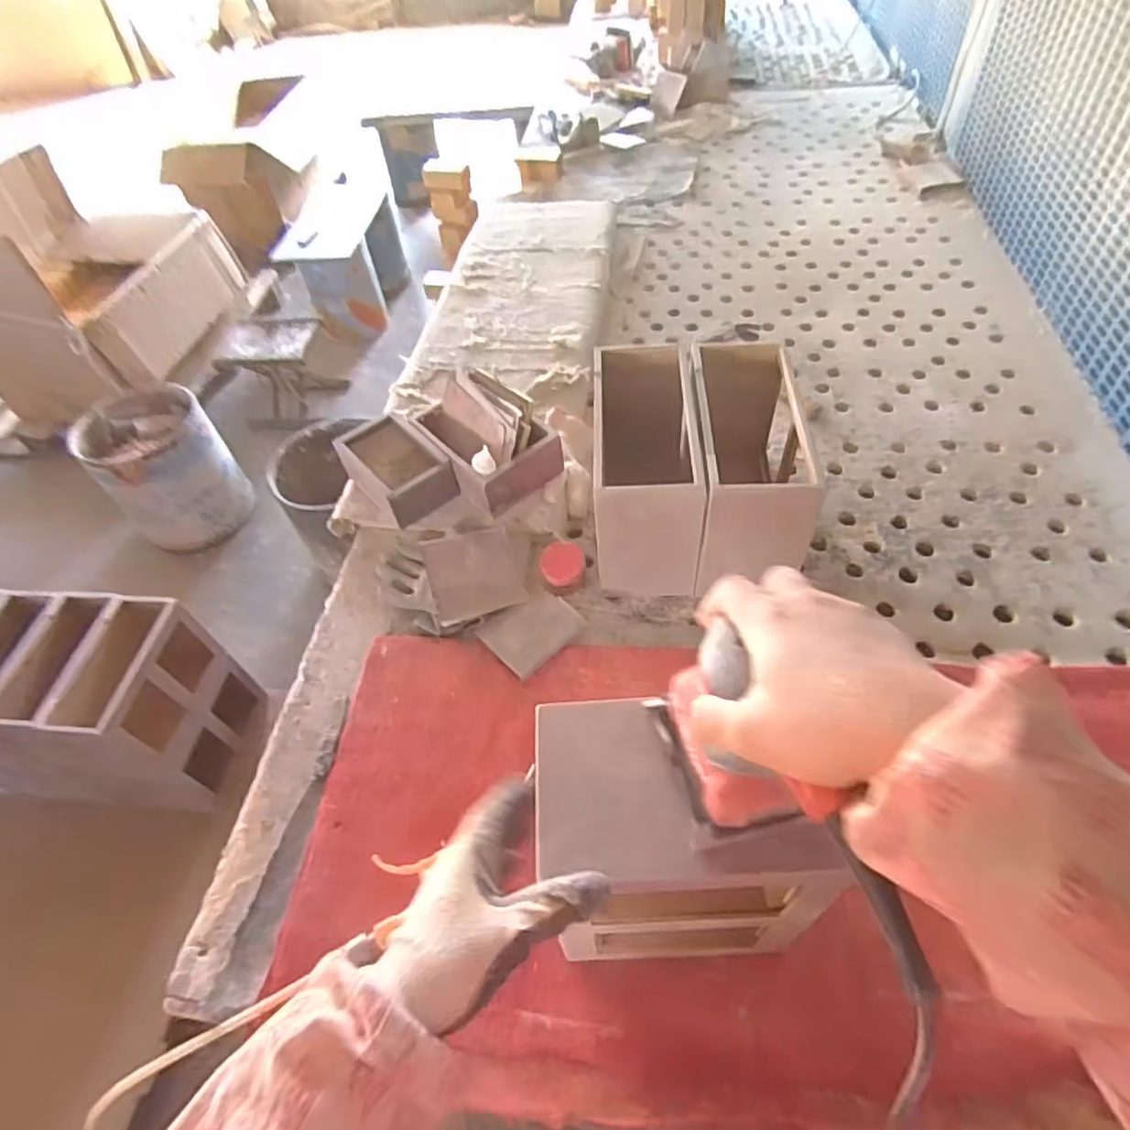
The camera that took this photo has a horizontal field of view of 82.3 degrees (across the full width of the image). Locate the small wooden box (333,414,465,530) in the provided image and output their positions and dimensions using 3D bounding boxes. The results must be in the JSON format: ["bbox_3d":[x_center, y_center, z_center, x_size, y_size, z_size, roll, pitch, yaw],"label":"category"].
[{"bbox_3d":[-0.241,-0.136,0.909,0.106,0.057,0.161,-36,57,-21],"label":"small wooden box"}]

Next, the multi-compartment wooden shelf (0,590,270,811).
[{"bbox_3d":[-1.203,0.275,1.320,1.022,0.385,0.290,1,52,6],"label":"multi-compartment wooden shelf"}]

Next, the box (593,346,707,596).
[{"bbox_3d":[0.104,-0.128,0.853,0.121,0.186,0.268,-1,52,4],"label":"box"}]

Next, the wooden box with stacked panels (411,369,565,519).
[{"bbox_3d":[-0.112,-0.178,0.911,0.132,0.111,0.197,-34,56,-20],"label":"wooden box with stacked panels"}]

